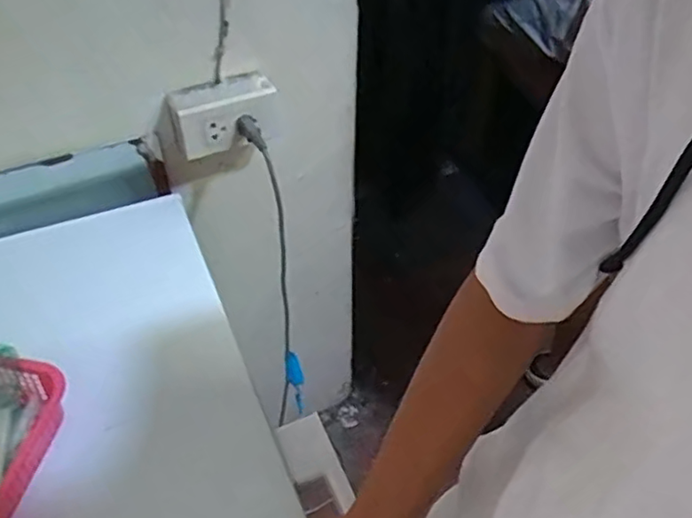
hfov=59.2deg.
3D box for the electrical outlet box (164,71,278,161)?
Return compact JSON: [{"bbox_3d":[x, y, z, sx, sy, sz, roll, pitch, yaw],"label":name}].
[{"bbox_3d":[-0.148,-0.177,0.739,0.117,0.071,0.040,-25,53,-20],"label":"electrical outlet box"}]

